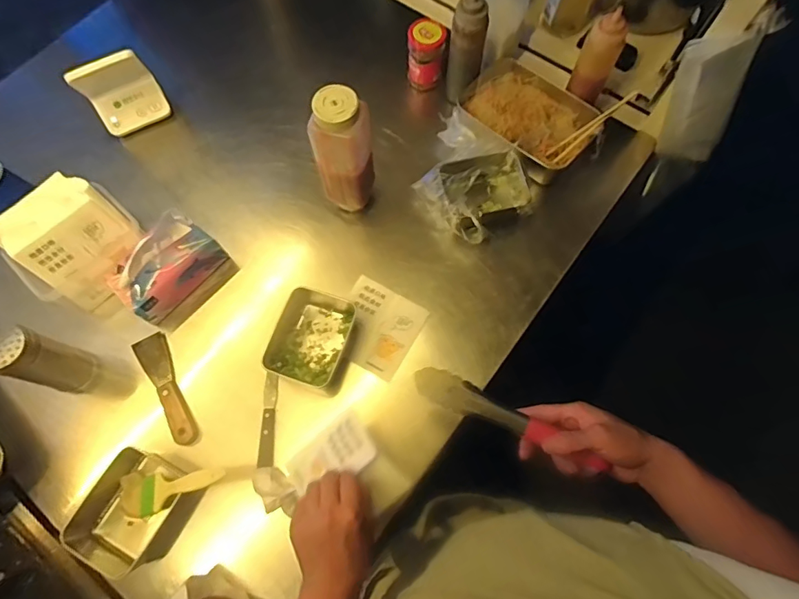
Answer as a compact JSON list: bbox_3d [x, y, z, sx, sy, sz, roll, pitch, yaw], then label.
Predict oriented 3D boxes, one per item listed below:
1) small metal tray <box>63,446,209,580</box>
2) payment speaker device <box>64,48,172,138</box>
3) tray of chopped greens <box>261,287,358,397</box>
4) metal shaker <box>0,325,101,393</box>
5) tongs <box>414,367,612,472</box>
[{"bbox_3d":[-0.353,0.284,0.606,0.117,0.053,0.143,32,75,12],"label":"small metal tray"},{"bbox_3d":[-0.478,-0.360,0.791,0.115,0.128,0.062,-29,73,-8],"label":"payment speaker device"},{"bbox_3d":[-0.130,0.064,0.708,0.110,0.066,0.138,19,72,8],"label":"tray of chopped greens"},{"bbox_3d":[-0.485,0.083,0.629,0.052,0.148,0.060,14,72,6],"label":"metal shaker"},{"bbox_3d":[0.129,0.139,0.521,0.247,0.024,0.036,29,72,-13],"label":"tongs"}]

